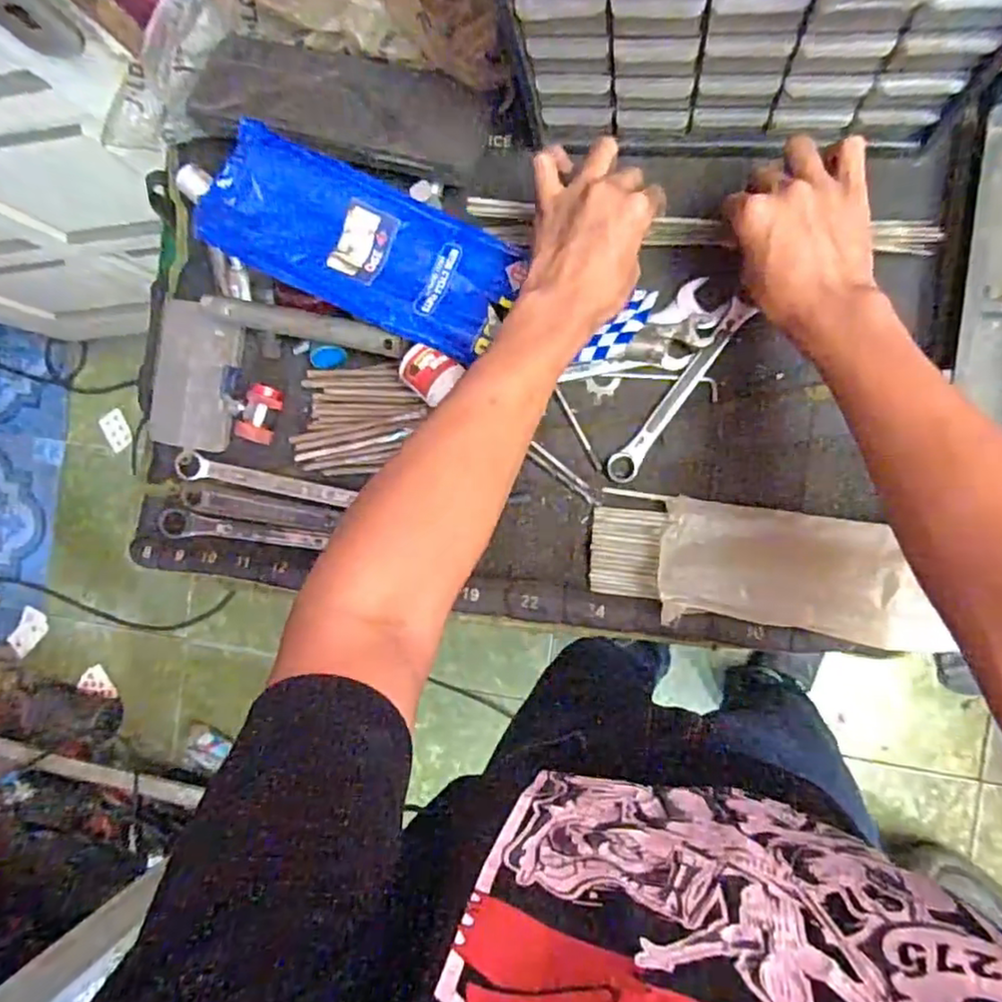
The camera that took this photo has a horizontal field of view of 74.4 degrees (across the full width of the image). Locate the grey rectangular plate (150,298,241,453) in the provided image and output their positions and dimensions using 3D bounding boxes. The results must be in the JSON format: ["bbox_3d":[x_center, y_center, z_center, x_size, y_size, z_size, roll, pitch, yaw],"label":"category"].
[{"bbox_3d":[-0.273,-0.110,0.582,0.067,0.016,0.124,7,91,9],"label":"grey rectangular plate"}]

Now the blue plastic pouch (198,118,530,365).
[{"bbox_3d":[-0.108,-0.205,0.522,0.240,0.013,0.106,24,83,-1],"label":"blue plastic pouch"}]

